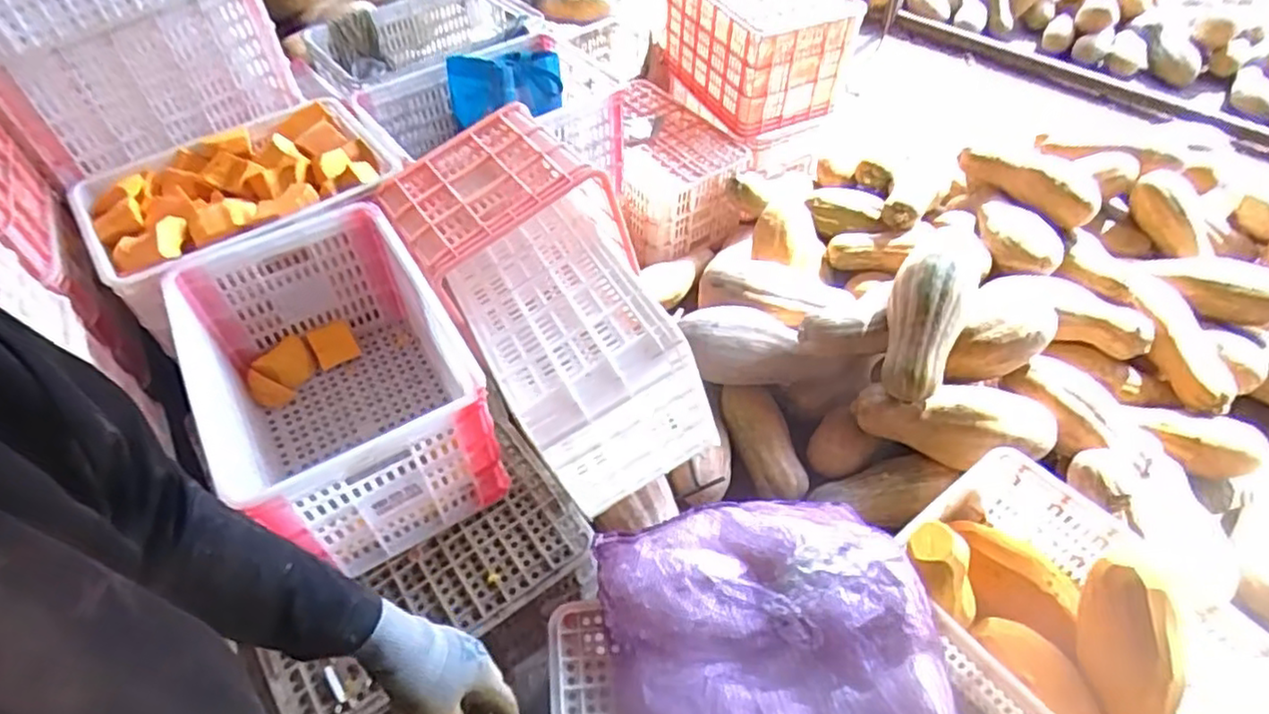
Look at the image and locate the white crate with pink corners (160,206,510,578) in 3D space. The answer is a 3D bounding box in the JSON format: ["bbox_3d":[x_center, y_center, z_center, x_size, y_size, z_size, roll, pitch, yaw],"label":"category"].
[{"bbox_3d":[-0.475,0.043,1.100,0.356,0.283,0.513,-28,56,-21],"label":"white crate with pink corners"}]

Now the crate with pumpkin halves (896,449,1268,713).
[{"bbox_3d":[0.684,0.433,1.073,0.369,0.261,0.514,-30,56,-22],"label":"crate with pumpkin halves"}]

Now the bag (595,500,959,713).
[{"bbox_3d":[0.182,0.437,0.915,0.435,0.122,0.524,-2,50,-1],"label":"bag"}]

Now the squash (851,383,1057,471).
[{"bbox_3d":[0.635,0.128,1.351,0.360,0.127,0.105,11,29,28],"label":"squash"}]

